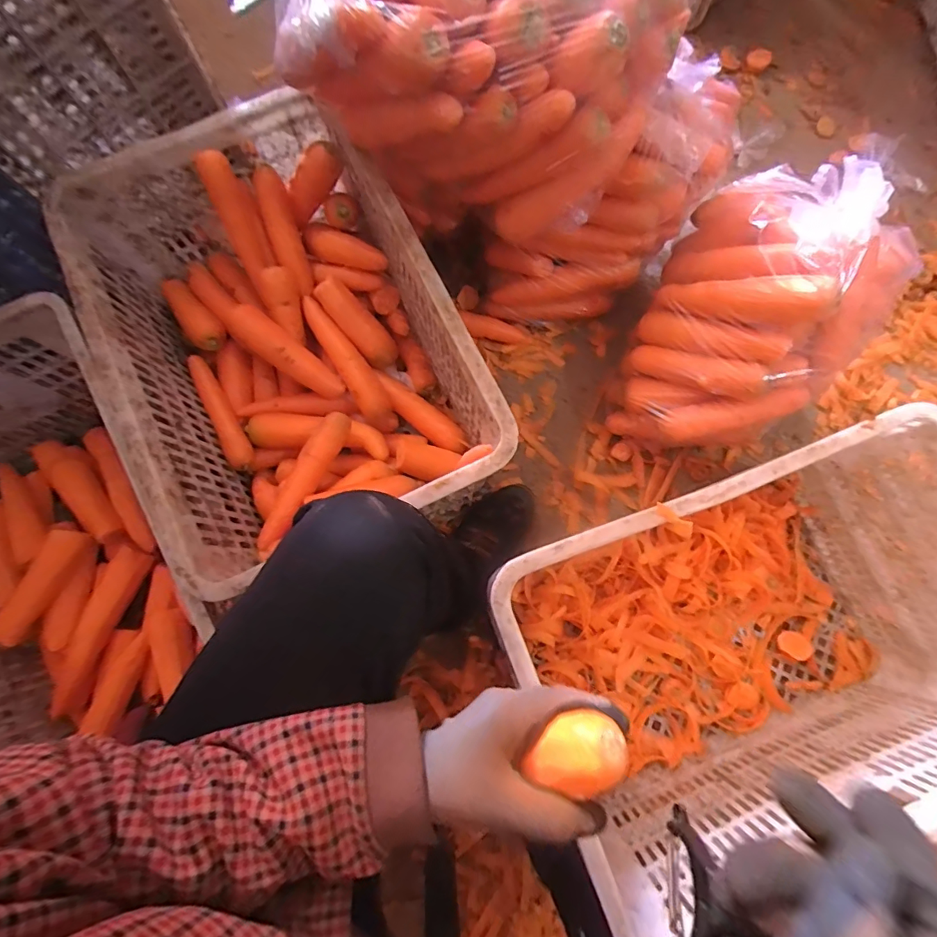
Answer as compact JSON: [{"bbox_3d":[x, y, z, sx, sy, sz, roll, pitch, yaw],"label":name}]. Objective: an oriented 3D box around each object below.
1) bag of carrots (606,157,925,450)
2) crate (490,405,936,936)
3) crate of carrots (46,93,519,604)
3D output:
[{"bbox_3d":[0.372,-0.200,0.641,0.243,0.243,0.343,27,80,4],"label":"bag of carrots"},{"bbox_3d":[0.317,0.197,0.581,0.507,0.269,0.350,-21,81,-5],"label":"crate"},{"bbox_3d":[-0.222,-0.146,0.624,0.363,0.241,0.508,-26,81,-6],"label":"crate of carrots"}]

